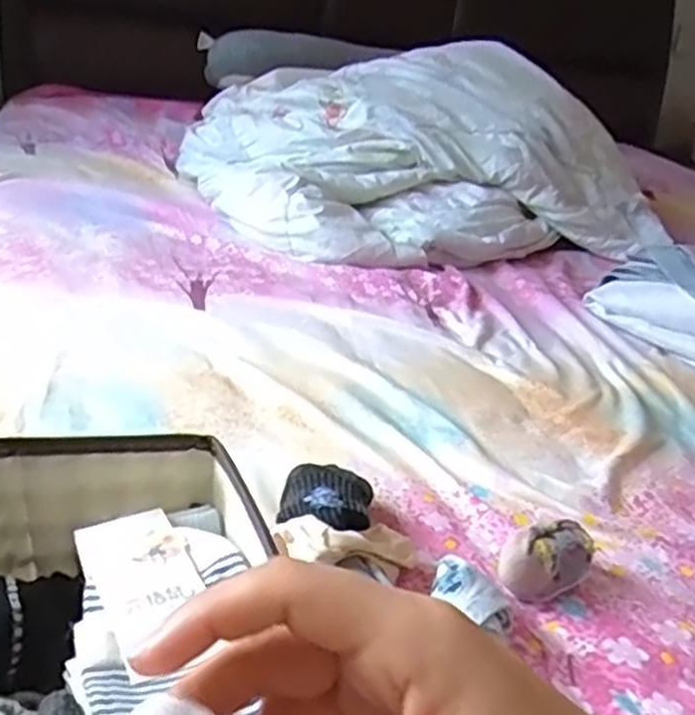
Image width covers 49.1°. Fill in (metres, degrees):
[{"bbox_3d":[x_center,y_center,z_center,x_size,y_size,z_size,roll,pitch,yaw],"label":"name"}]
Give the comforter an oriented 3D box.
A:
[{"bbox_3d":[0.156,-0.385,1.348,0.822,0.236,0.599,-4,30,-19],"label":"comforter"}]

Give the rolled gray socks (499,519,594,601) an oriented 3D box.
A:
[{"bbox_3d":[0.143,0.148,0.546,0.070,0.048,0.035,-10,33,-29],"label":"rolled gray socks"}]

